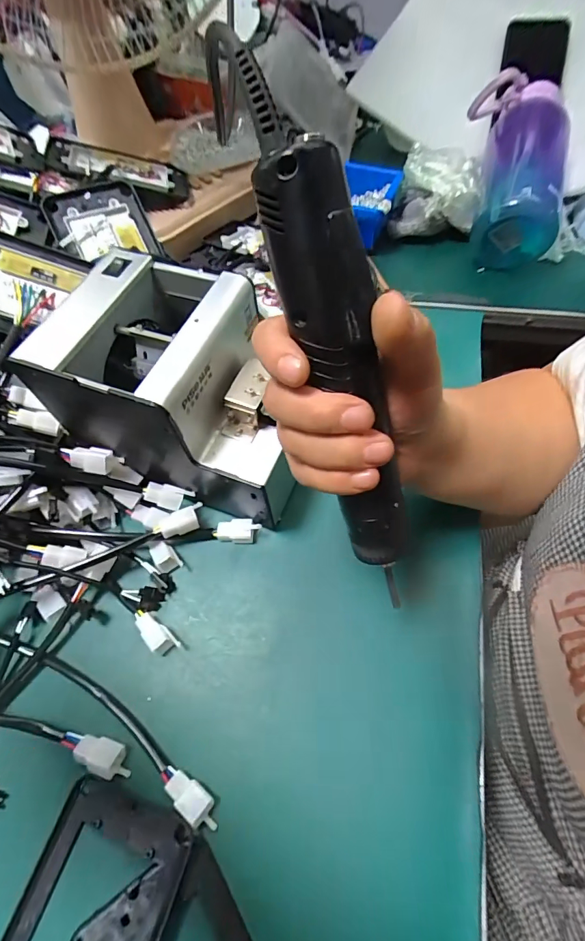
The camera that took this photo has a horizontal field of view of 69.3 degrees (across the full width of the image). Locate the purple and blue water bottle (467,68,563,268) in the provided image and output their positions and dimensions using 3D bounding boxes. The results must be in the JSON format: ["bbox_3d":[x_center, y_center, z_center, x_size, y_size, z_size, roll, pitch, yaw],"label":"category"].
[{"bbox_3d":[0.249,-0.342,0.474,0.104,0.081,0.205,9,79,7],"label":"purple and blue water bottle"}]

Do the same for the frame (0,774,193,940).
[{"bbox_3d":[-0.125,0.271,0.231,0.089,0.018,0.158,16,66,11],"label":"frame"}]

